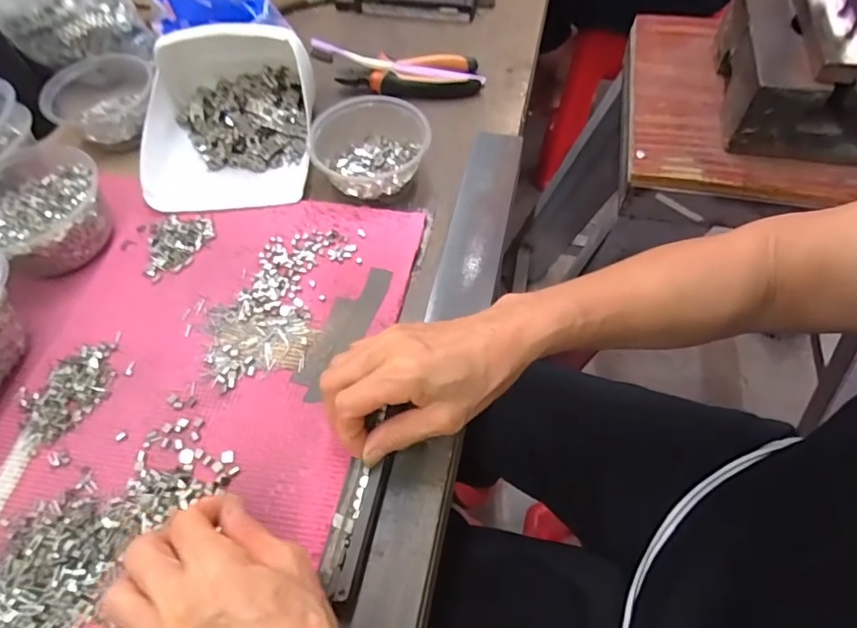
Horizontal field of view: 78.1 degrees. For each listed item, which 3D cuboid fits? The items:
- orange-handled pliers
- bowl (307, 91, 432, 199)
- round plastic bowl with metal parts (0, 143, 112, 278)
[{"bbox_3d":[-0.019,-0.255,0.562,0.144,0.025,0.048,-2,59,0],"label":"orange-handled pliers"},{"bbox_3d":[-0.051,-0.152,0.484,0.099,0.052,0.091,-1,59,1],"label":"bowl"},{"bbox_3d":[-0.338,-0.088,0.453,0.117,0.054,0.128,-1,59,1],"label":"round plastic bowl with metal parts"}]

